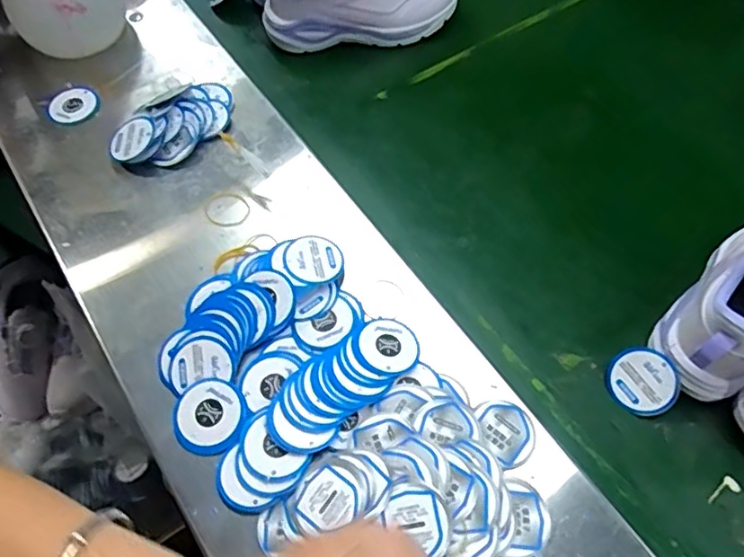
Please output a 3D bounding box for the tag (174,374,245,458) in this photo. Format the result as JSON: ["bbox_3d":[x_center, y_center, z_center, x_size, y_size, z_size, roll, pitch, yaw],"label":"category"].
[{"bbox_3d":[-0.116,0.098,0.416,0.050,0.004,0.053,0,65,0],"label":"tag"}]

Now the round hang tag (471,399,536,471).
[{"bbox_3d":[0.094,0.108,0.413,0.044,0.004,0.047,4,56,-7],"label":"round hang tag"}]

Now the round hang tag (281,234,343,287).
[{"bbox_3d":[-0.047,-0.015,0.474,0.047,0.004,0.046,6,59,-10],"label":"round hang tag"}]

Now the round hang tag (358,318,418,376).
[{"bbox_3d":[0.012,0.051,0.441,0.048,0.004,0.047,8,51,-10],"label":"round hang tag"}]

